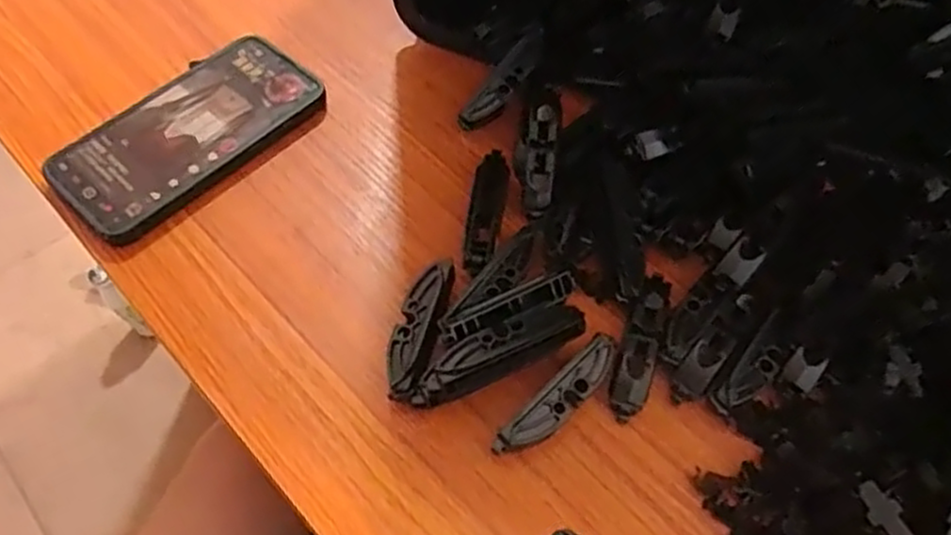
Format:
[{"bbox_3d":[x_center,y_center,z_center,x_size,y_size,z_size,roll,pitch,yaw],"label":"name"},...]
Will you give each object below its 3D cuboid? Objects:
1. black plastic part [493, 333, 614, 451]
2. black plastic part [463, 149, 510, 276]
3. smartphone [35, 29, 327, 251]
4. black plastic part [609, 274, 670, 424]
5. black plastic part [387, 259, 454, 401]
[{"bbox_3d":[0.042,0.063,0.359,0.081,0.019,0.018,-40,66,-21],"label":"black plastic part"},{"bbox_3d":[0.006,-0.030,0.417,0.018,0.012,0.079,9,59,6],"label":"black plastic part"},{"bbox_3d":[-0.174,-0.081,0.453,0.083,0.016,0.156,39,66,22],"label":"smartphone"},{"bbox_3d":[0.084,0.037,0.375,0.017,0.016,0.079,16,60,11],"label":"black plastic part"},{"bbox_3d":[-0.028,0.033,0.382,0.023,0.018,0.077,10,59,7],"label":"black plastic part"}]

